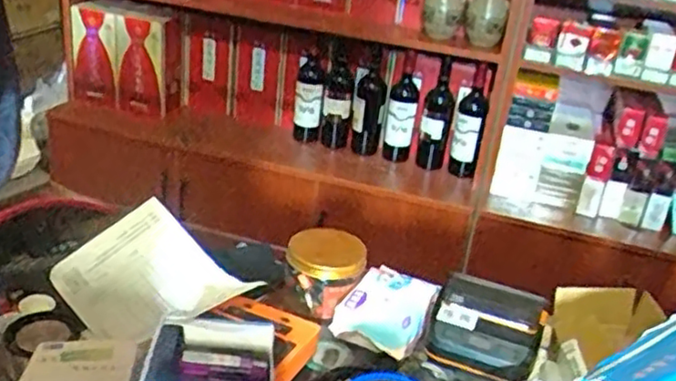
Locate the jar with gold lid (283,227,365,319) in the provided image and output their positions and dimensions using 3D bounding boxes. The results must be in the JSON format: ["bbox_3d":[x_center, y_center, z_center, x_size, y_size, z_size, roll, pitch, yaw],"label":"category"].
[{"bbox_3d":[-0.010,0.087,0.750,0.072,0.072,0.070,6,26,-3],"label":"jar with gold lid"}]

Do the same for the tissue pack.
[{"bbox_3d":[0.053,0.121,0.714,0.085,0.034,0.109,18,28,23],"label":"tissue pack"}]

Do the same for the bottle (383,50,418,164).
[{"bbox_3d":[0.168,-0.208,1.802,0.076,0.283,0.073,8,26,3],"label":"bottle"}]

